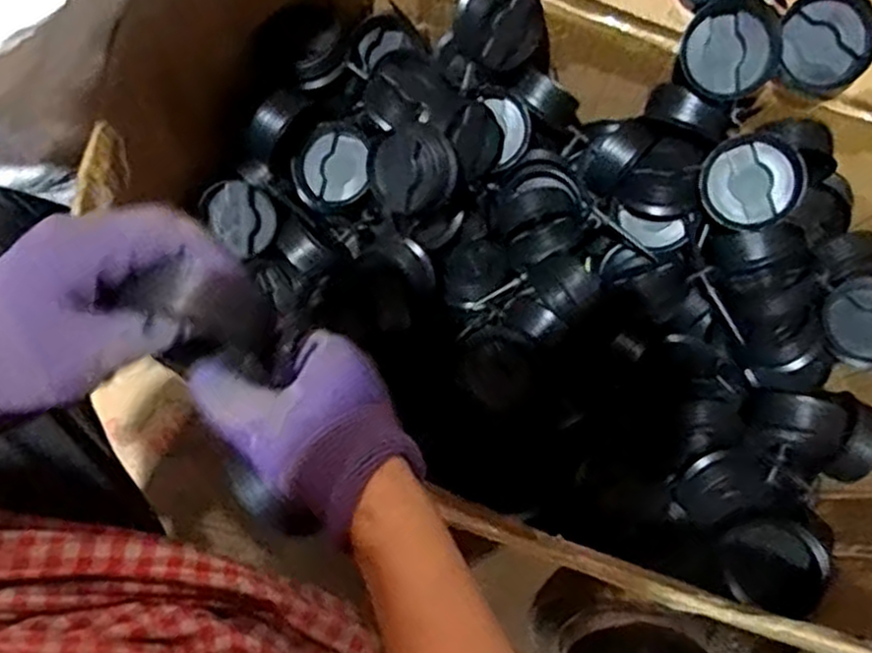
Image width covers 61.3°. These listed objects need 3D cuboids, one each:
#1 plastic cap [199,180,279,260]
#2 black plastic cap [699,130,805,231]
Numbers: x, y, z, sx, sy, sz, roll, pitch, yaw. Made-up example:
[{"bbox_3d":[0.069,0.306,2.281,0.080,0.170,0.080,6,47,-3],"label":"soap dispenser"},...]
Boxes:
[{"bbox_3d":[-0.174,-0.098,0.655,0.067,0.016,0.055,44,63,-15],"label":"plastic cap"},{"bbox_3d":[0.257,-0.117,0.599,0.073,0.026,0.075,47,120,19],"label":"black plastic cap"}]

